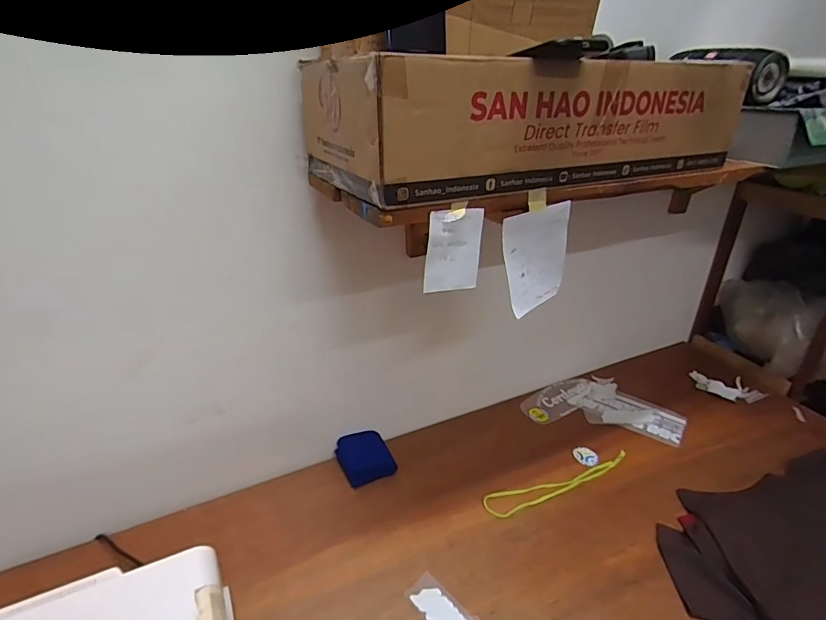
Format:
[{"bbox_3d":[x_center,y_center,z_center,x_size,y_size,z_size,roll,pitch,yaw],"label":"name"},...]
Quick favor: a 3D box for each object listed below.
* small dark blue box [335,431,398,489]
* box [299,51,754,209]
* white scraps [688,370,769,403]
[{"bbox_3d":[-0.107,0.330,1.053,0.109,0.041,0.122,-13,32,-25],"label":"small dark blue box"},{"bbox_3d":[0.178,-0.278,0.677,0.609,0.150,0.237,-9,31,-20],"label":"box"},{"bbox_3d":[0.876,0.214,1.297,0.179,0.013,0.104,12,30,17],"label":"white scraps"}]

